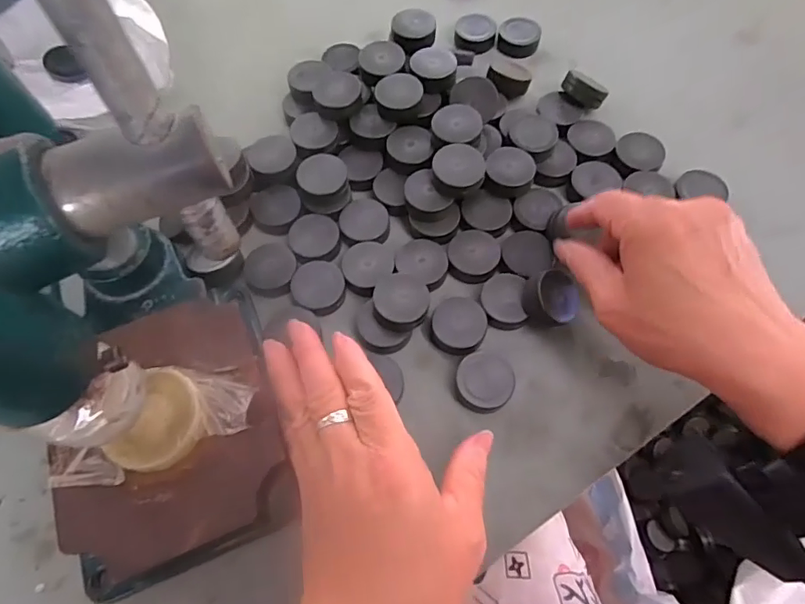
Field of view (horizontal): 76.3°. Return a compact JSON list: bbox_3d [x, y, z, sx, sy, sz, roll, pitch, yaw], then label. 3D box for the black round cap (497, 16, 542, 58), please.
[{"bbox_3d":[0.094,-0.213,0.413,0.033,0.012,0.040,7,66,4],"label":"black round cap"}]

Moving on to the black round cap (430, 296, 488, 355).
[{"bbox_3d":[0.034,0.013,0.305,0.031,0.012,0.034,0,65,1],"label":"black round cap"}]

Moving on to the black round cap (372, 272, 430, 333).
[{"bbox_3d":[0.000,0.000,0.306,0.035,0.013,0.036,3,63,-6],"label":"black round cap"}]

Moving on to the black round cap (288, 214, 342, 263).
[{"bbox_3d":[-0.057,-0.042,0.334,0.032,0.008,0.031,0,65,1],"label":"black round cap"}]

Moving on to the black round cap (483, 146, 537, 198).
[{"bbox_3d":[0.072,-0.086,0.342,0.032,0.016,0.030,0,65,1],"label":"black round cap"}]

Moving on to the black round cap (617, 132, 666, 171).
[{"bbox_3d":[0.165,-0.104,0.355,0.032,0.006,0.029,-8,65,-2],"label":"black round cap"}]

